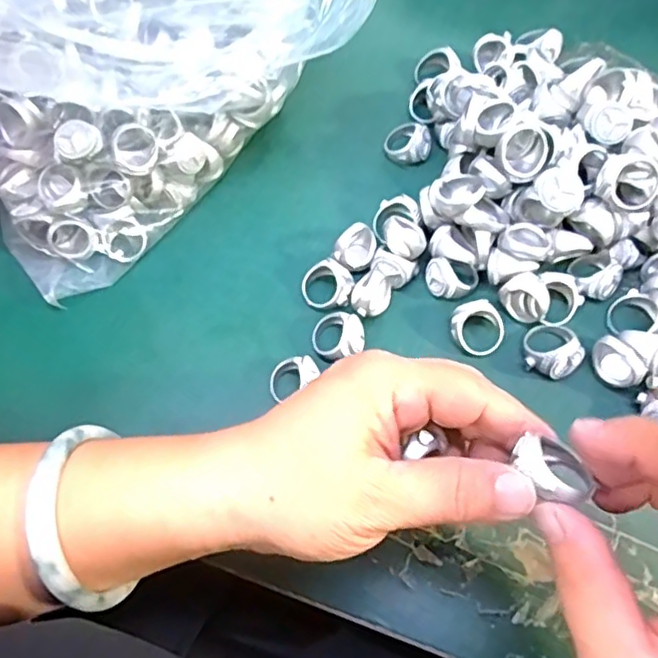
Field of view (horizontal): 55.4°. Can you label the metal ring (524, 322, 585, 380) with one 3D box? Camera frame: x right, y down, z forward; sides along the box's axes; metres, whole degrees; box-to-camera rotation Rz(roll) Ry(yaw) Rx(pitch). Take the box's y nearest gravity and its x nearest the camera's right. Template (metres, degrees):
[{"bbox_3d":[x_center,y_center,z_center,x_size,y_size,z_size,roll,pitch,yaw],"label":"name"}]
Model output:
[{"bbox_3d":[0.109,0.009,0.305,0.025,0.016,0.029,0,64,3],"label":"metal ring"}]

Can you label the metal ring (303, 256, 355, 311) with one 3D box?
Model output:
[{"bbox_3d":[-0.001,-0.023,0.326,0.026,0.016,0.023,1,64,3],"label":"metal ring"}]

